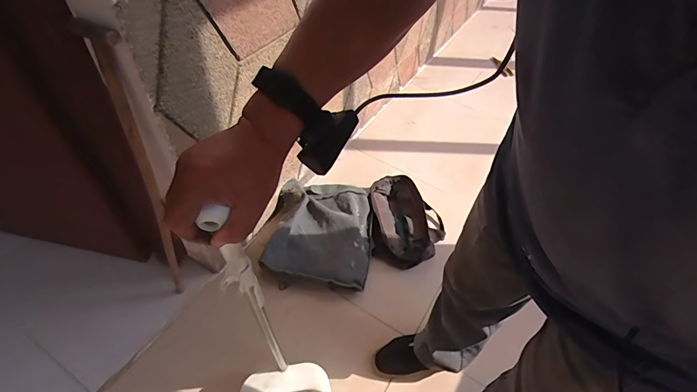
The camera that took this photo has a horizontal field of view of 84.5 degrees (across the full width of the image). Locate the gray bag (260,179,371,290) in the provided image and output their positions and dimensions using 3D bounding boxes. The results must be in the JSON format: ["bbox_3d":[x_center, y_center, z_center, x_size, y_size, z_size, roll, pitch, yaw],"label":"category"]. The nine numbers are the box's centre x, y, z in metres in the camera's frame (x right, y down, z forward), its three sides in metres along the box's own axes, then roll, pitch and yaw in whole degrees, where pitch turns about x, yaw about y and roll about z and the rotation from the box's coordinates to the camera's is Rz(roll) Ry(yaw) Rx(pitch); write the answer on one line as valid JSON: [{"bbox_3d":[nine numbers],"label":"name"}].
[{"bbox_3d":[-0.086,0.116,1.295,0.322,0.086,0.380,7,50,1],"label":"gray bag"}]

